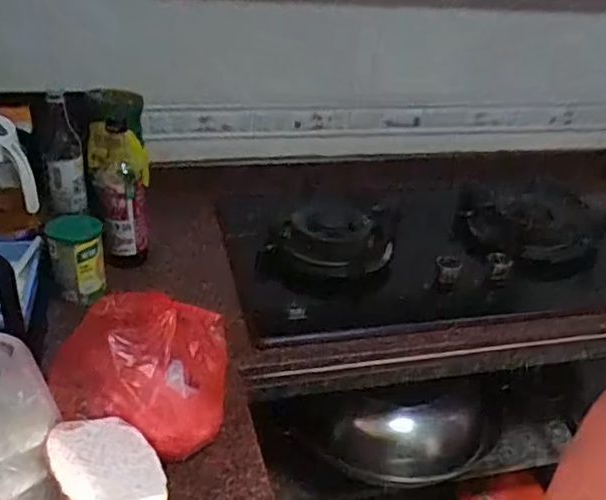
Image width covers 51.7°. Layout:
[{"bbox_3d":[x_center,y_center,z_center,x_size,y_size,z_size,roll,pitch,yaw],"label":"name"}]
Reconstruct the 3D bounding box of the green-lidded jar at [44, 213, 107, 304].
[{"bbox_3d":[-0.336,0.008,0.931,0.072,0.103,0.093,-10,35,-23],"label":"green-lidded jar"}]

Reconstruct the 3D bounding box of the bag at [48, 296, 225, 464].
[{"bbox_3d":[-0.192,0.144,0.712,0.200,0.130,0.146,4,32,-3],"label":"bag"}]

